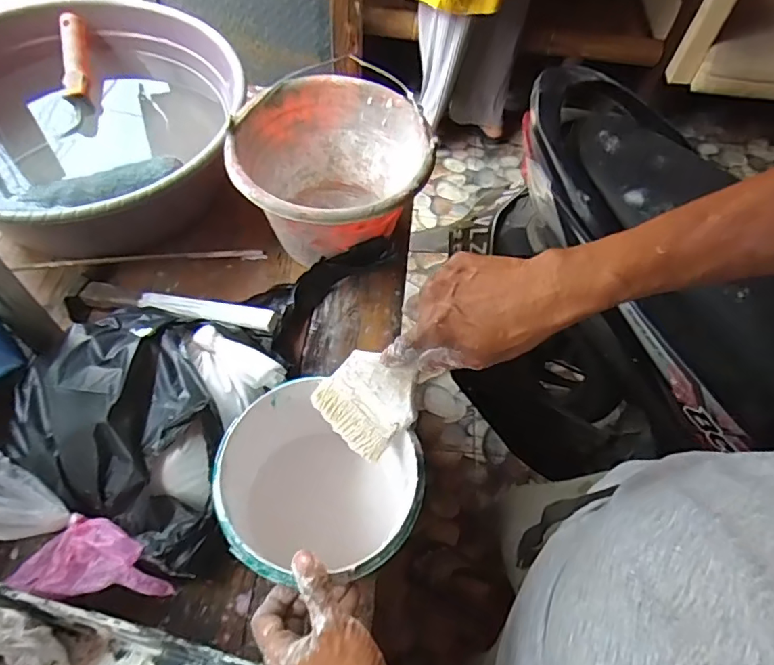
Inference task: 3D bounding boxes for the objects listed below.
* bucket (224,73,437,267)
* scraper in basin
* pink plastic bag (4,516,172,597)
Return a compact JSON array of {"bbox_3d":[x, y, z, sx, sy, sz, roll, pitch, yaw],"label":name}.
[{"bbox_3d":[-0.075,-0.188,0.704,0.239,0.171,0.237,2,59,-3],"label":"bucket"},{"bbox_3d":[-0.443,-0.369,0.754,0.042,0.053,0.184,-10,79,-10],"label":"scraper in basin"},{"bbox_3d":[-0.278,0.206,0.483,0.160,0.050,0.066,-4,59,10],"label":"pink plastic bag"}]

